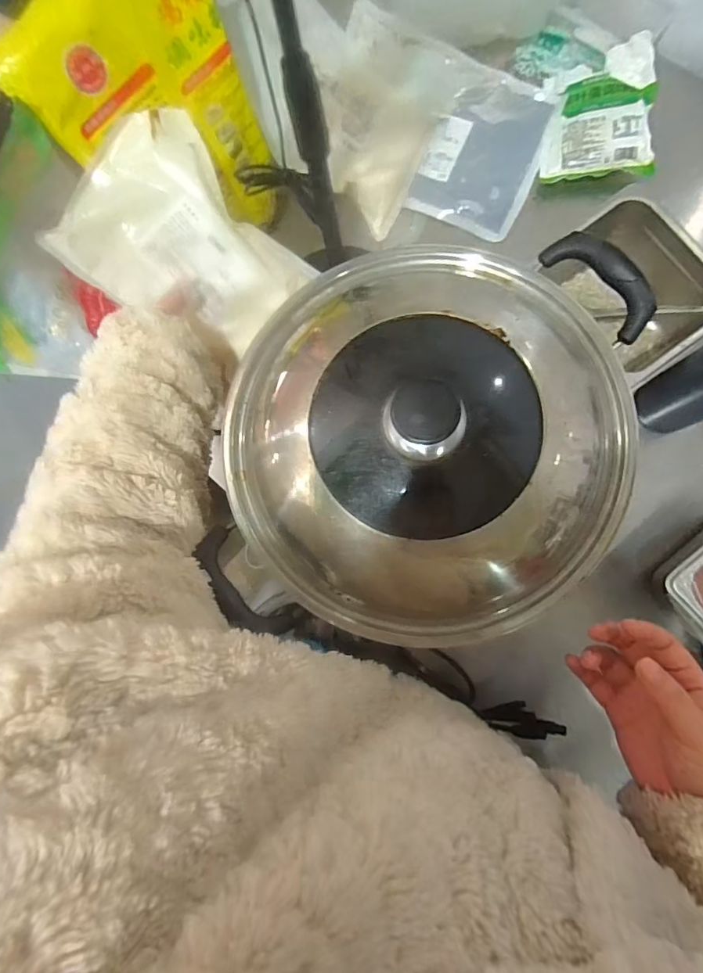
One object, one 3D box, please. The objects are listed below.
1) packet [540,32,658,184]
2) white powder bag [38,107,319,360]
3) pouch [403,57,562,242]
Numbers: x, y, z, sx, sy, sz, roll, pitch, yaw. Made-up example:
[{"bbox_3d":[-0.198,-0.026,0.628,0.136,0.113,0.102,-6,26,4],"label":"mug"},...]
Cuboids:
[{"bbox_3d":[0.305,-0.461,0.582,0.126,0.035,0.150,1,82,6],"label":"packet"},{"bbox_3d":[-0.170,-0.240,0.491,0.169,0.031,0.204,-42,119,11],"label":"white powder bag"},{"bbox_3d":[0.168,-0.432,0.605,0.139,0.028,0.202,22,85,8],"label":"pouch"}]

